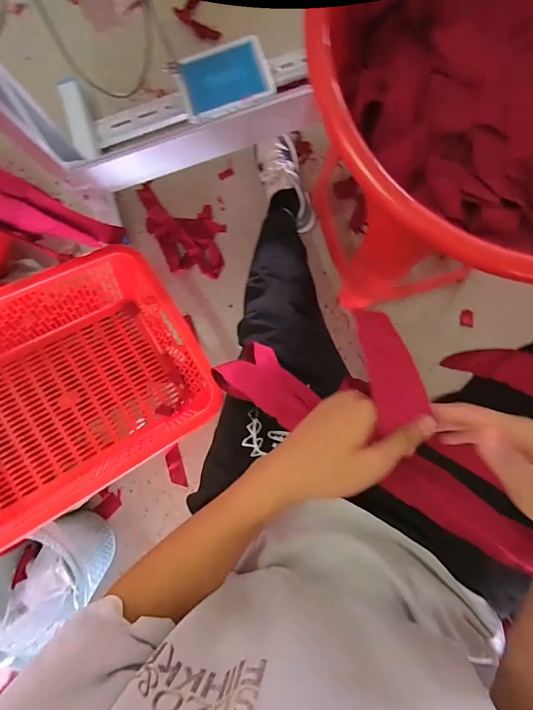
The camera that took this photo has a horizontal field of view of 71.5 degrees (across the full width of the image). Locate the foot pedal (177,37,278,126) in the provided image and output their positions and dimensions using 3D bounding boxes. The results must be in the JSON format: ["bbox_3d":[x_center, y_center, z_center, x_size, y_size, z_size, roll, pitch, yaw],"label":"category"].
[{"bbox_3d":[-0.102,-0.689,0.928,0.232,0.036,0.168,-20,98,-6],"label":"foot pedal"}]

